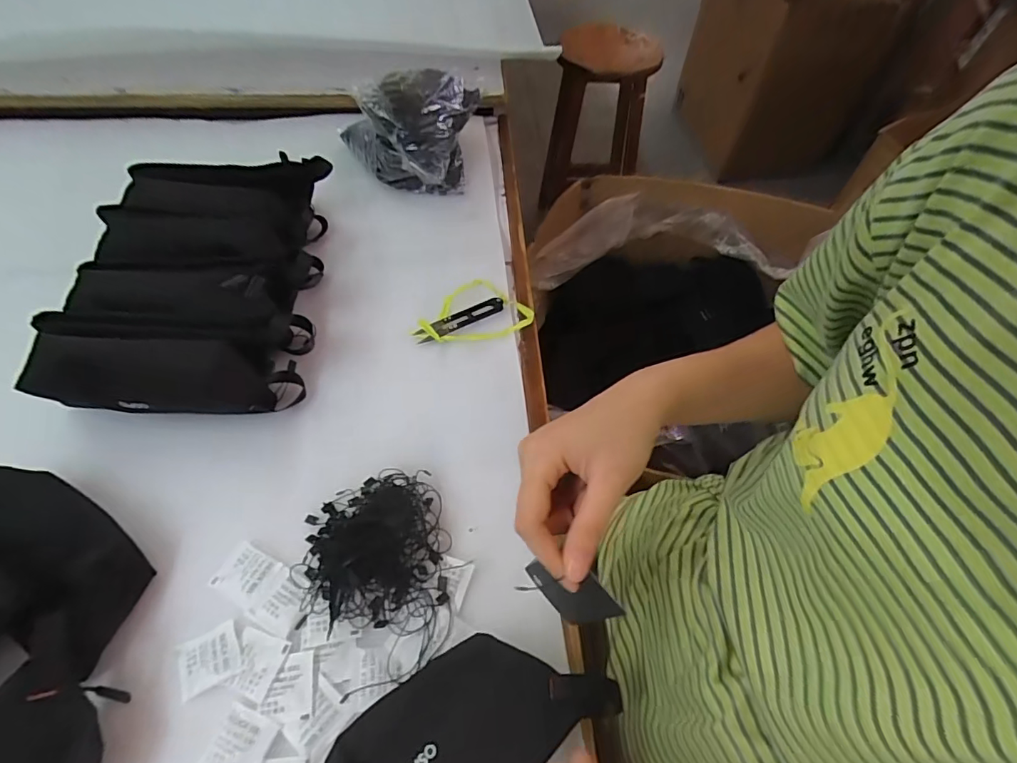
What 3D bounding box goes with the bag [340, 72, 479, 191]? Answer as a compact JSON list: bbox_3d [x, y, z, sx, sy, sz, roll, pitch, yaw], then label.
[{"bbox_3d":[-0.131,-0.318,0.665,0.183,0.127,0.135,-2,55,-4],"label":"bag"}]

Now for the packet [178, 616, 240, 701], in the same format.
[{"bbox_3d":[-0.214,0.197,0.365,0.040,0.004,0.039,-22,59,-16],"label":"packet"}]

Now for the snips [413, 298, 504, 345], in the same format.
[{"bbox_3d":[-0.053,-0.068,0.554,0.103,0.015,0.021,-26,60,-19],"label":"snips"}]

